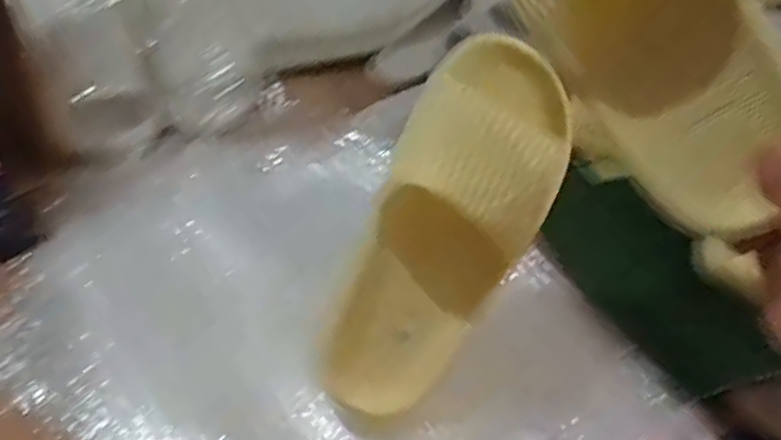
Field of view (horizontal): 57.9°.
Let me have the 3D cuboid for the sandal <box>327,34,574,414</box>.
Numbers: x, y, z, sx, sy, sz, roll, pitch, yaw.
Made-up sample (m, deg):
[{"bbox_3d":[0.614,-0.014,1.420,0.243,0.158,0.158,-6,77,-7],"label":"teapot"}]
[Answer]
[{"bbox_3d":[0.035,0.009,0.422,0.078,0.229,0.088,30,14,28],"label":"sandal"}]

